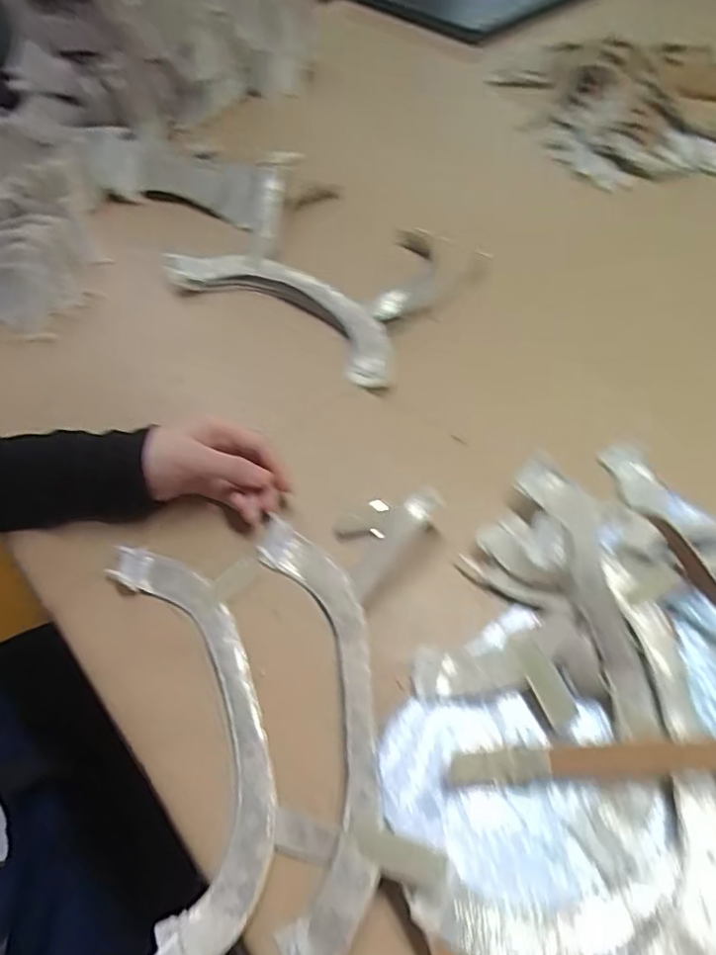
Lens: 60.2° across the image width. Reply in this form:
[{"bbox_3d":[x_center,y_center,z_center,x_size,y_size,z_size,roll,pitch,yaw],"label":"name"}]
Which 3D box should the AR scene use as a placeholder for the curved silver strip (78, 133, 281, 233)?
[{"bbox_3d":[-0.197,-0.335,0.698,0.271,0.052,0.078,22,59,19],"label":"curved silver strip"}]

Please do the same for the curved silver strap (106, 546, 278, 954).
[{"bbox_3d":[-0.099,0.142,0.371,0.077,0.013,0.247,-17,55,-7],"label":"curved silver strap"}]

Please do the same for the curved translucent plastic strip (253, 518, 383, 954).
[{"bbox_3d":[-0.021,0.137,0.363,0.065,0.024,0.259,-8,52,-1],"label":"curved translucent plastic strip"}]

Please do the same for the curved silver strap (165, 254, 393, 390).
[{"bbox_3d":[-0.067,-0.158,0.589,0.271,0.037,0.072,32,62,24],"label":"curved silver strap"}]

